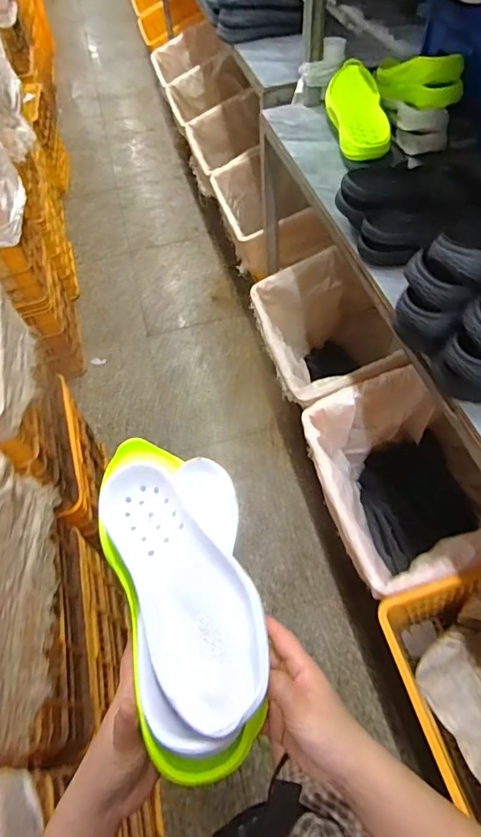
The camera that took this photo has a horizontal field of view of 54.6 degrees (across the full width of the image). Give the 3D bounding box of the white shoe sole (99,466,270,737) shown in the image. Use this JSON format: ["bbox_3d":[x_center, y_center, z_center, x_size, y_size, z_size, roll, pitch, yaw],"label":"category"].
[{"bbox_3d":[-0.051,0.126,0.372,0.087,0.026,0.219,-28,51,-14],"label":"white shoe sole"}]

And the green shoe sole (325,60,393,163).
[{"bbox_3d":[0.235,-0.639,0.960,0.108,0.048,0.308,-1,57,4],"label":"green shoe sole"}]

